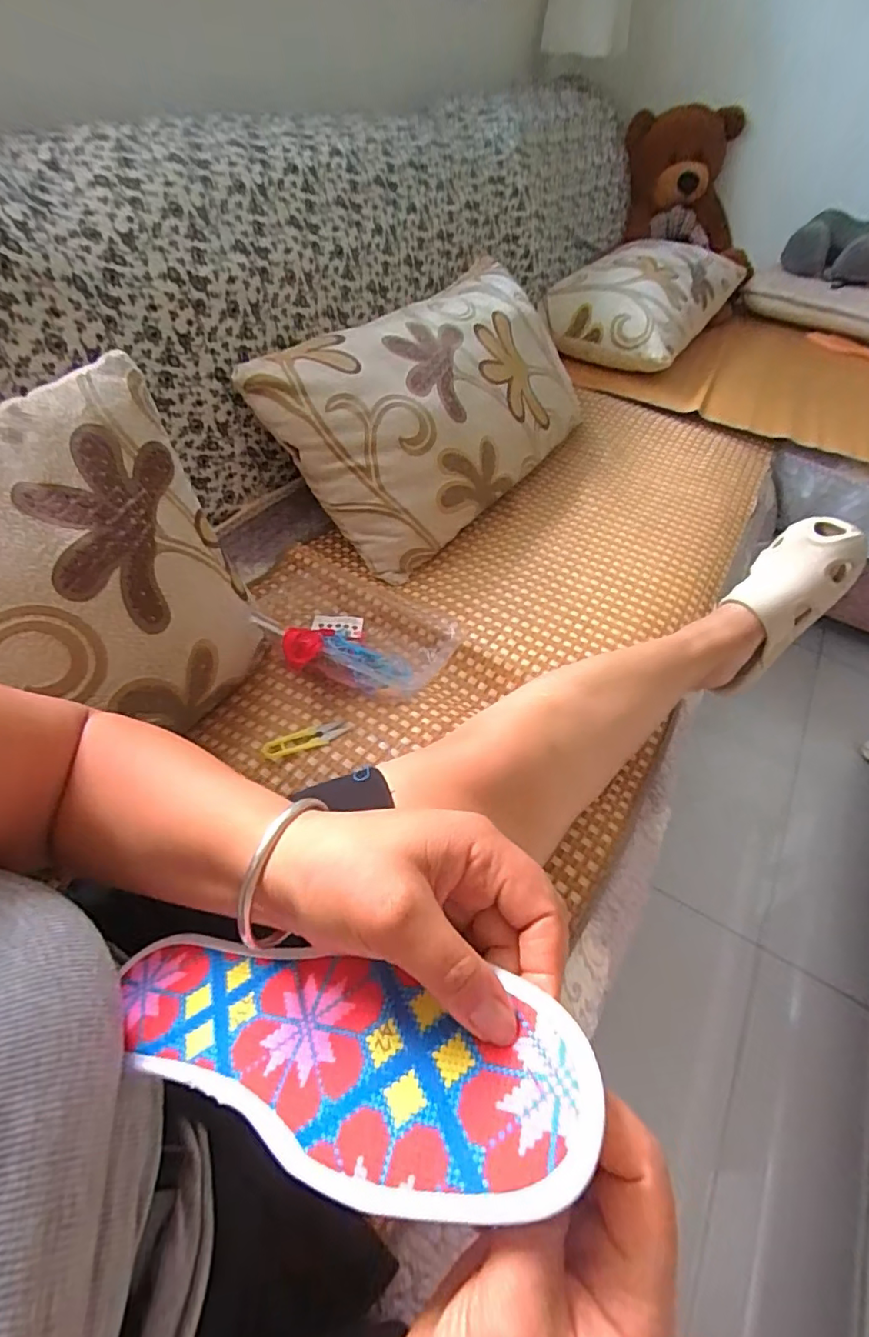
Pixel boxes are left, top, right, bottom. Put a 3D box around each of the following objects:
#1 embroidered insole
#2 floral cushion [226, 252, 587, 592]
[{"bbox_3d":[-0.056,0.155,0.230,0.240,0.006,0.069,-8,36,30],"label":"embroidered insole"},{"bbox_3d":[0.027,-0.433,0.903,0.338,0.130,0.620,51,59,-11],"label":"floral cushion"}]

